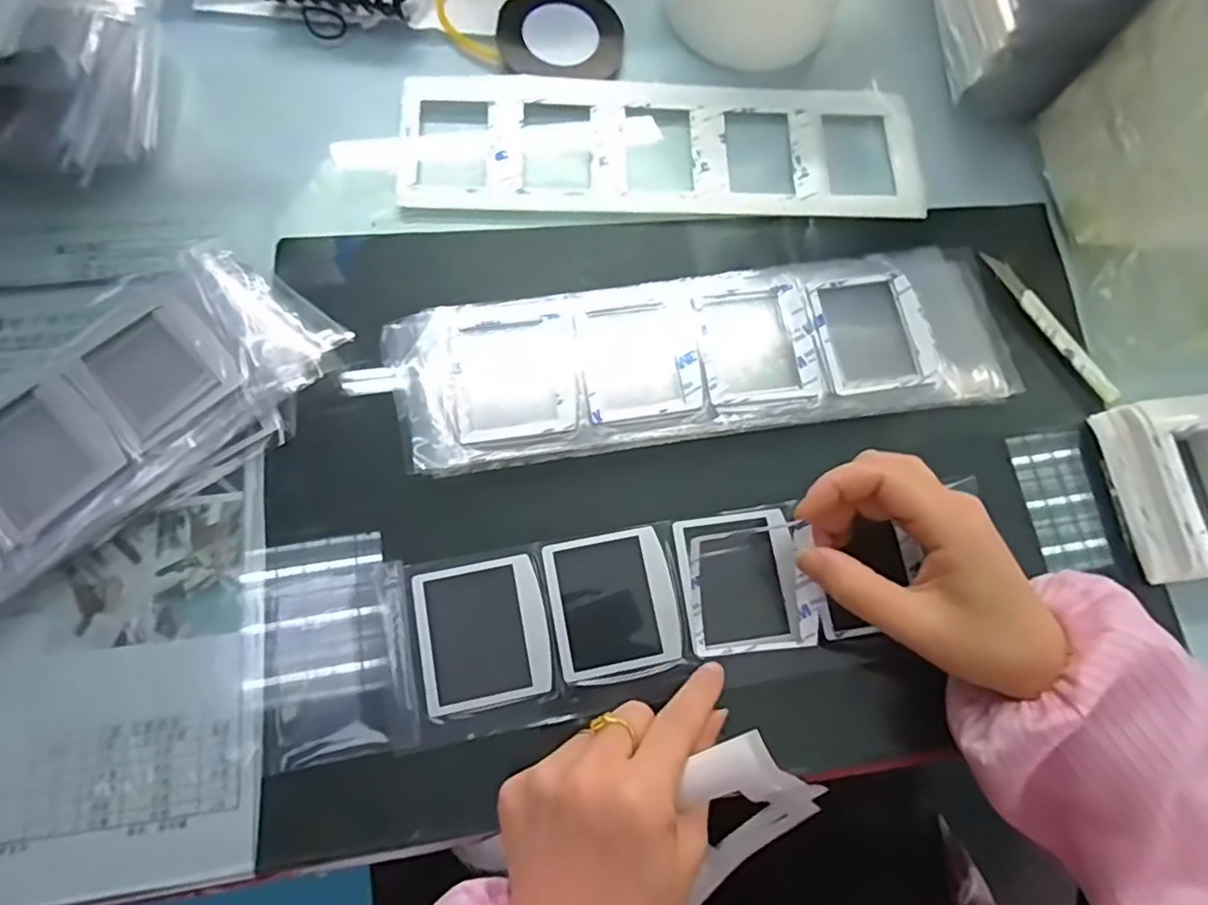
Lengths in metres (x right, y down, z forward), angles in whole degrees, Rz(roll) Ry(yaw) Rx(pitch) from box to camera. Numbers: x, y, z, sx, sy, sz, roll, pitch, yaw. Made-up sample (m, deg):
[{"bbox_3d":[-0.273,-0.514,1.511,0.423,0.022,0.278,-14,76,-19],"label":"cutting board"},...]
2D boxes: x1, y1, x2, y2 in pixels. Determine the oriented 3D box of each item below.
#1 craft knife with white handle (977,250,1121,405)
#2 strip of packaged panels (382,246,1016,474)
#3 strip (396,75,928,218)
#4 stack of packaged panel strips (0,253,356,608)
[{"bbox_3d":[0.255,-0.073,0.366,0.009,0.008,0.106,-31,77,-10],"label":"craft knife with white handle"},{"bbox_3d":[0.057,-0.053,0.346,0.331,0.018,0.088,-10,74,-4],"label":"strip of packaged panels"},{"bbox_3d":[0.035,-0.186,0.388,0.310,0.006,0.091,0,76,-3],"label":"strip"},{"bbox_3d":[-0.280,0.020,0.306,0.317,0.025,0.097,-40,79,-11],"label":"stack of packaged panel strips"}]

